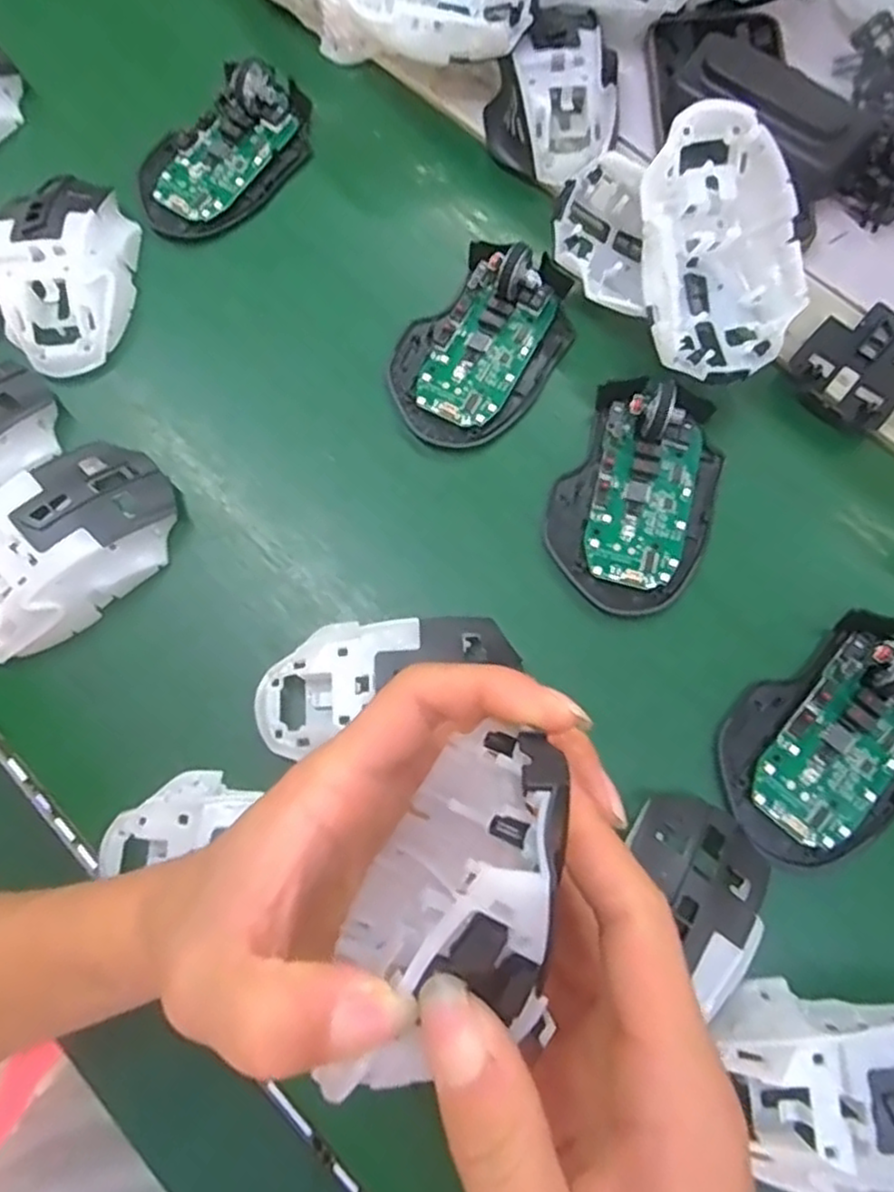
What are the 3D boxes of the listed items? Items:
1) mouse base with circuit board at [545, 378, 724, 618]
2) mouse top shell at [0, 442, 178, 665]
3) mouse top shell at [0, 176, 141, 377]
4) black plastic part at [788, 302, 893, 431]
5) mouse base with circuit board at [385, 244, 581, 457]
[{"bbox_3d":[0.091,-0.050,0.325,0.072,0.028,0.110,20,78,6],"label":"mouse base with circuit board"},{"bbox_3d":[-0.181,-0.022,0.326,0.114,0.036,0.063,-42,79,-8],"label":"mouse top shell"},{"bbox_3d":[-0.199,-0.172,0.364,0.064,0.033,0.112,-4,77,1],"label":"mouse top shell"},{"bbox_3d":[0.204,-0.115,0.348,0.052,0.008,0.064,40,81,10],"label":"black plastic part"},{"bbox_3d":[0.019,-0.131,0.350,0.073,0.025,0.113,36,80,9],"label":"mouse base with circuit board"}]

